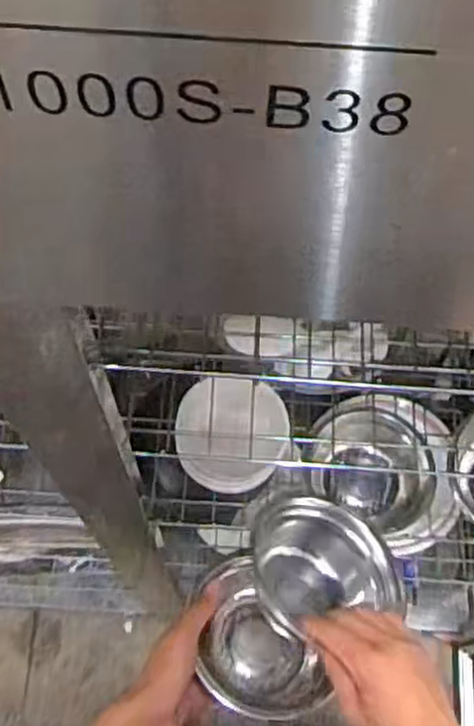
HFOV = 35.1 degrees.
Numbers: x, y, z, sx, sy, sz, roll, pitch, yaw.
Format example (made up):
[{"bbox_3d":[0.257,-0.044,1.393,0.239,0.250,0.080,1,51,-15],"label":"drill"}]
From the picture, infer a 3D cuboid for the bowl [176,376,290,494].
[{"bbox_3d":[-0.007,0.084,0.881,0.128,0.023,0.134,-1,102,-3],"label":"bowl"}]

